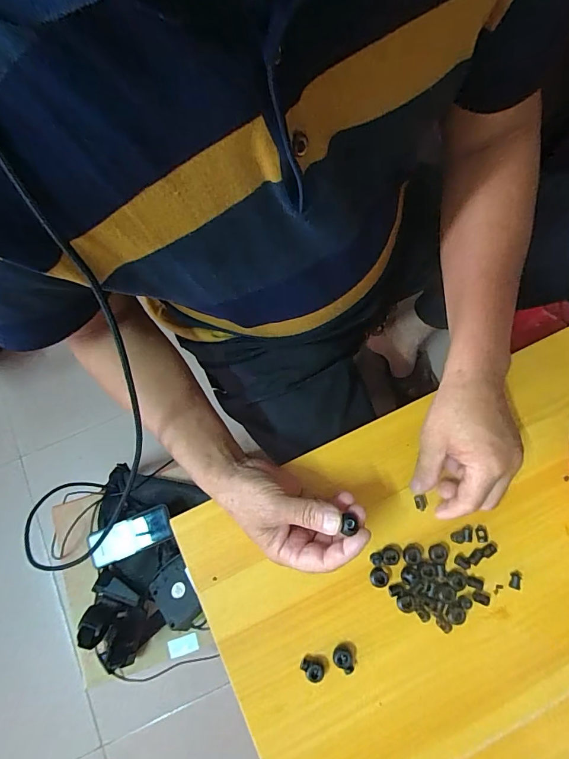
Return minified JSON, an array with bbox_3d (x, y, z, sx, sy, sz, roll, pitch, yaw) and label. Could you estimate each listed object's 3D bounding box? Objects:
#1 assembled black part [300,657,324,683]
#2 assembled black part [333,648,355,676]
[{"bbox_3d":[0.025,0.263,0.367,0.020,0.009,0.015,33,79,8],"label":"assembled black part"},{"bbox_3d":[0.055,0.256,0.370,0.021,0.010,0.016,37,79,8],"label":"assembled black part"}]

